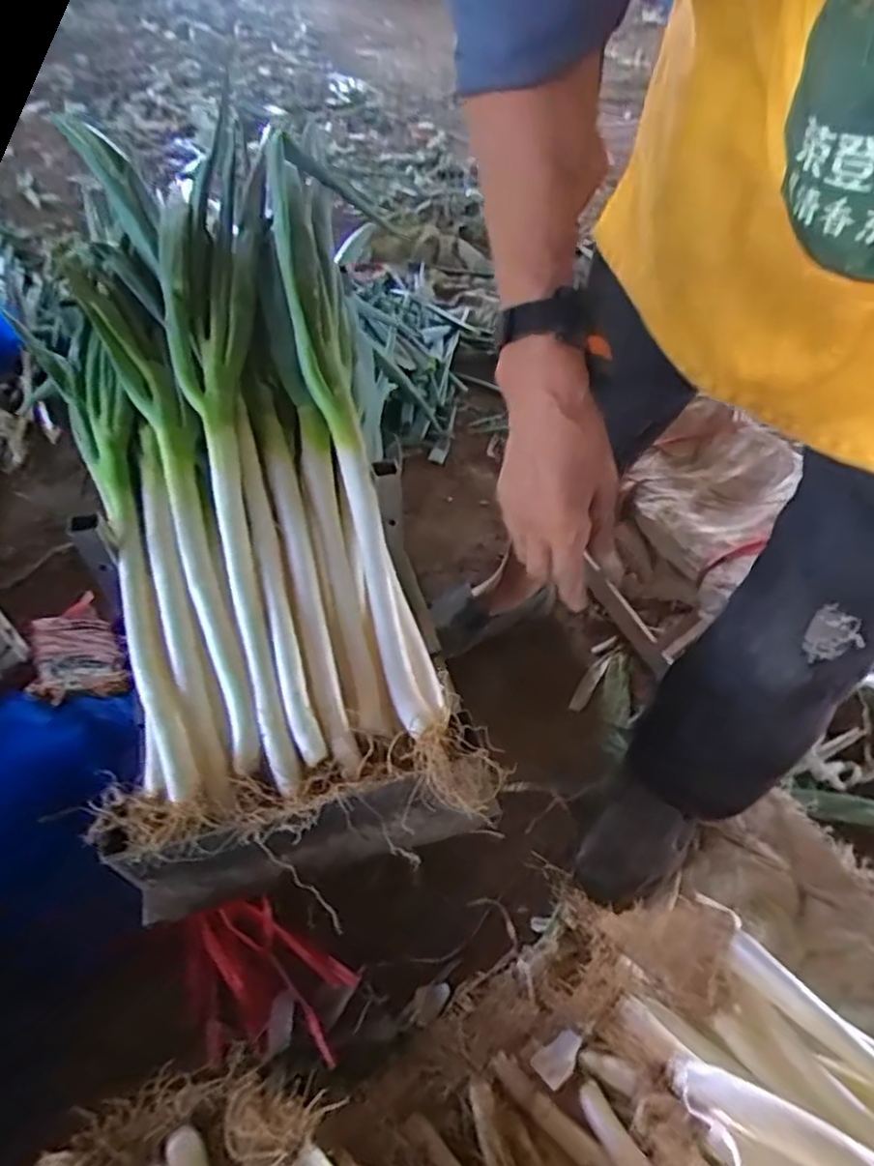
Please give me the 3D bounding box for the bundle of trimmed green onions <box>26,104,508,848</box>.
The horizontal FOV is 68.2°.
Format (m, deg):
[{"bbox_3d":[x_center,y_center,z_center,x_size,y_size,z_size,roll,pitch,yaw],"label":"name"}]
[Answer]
[{"bbox_3d":[-0.197,-0.164,0.619,0.275,0.105,0.758,-14,72,-9],"label":"bundle of trimmed green onions"}]

